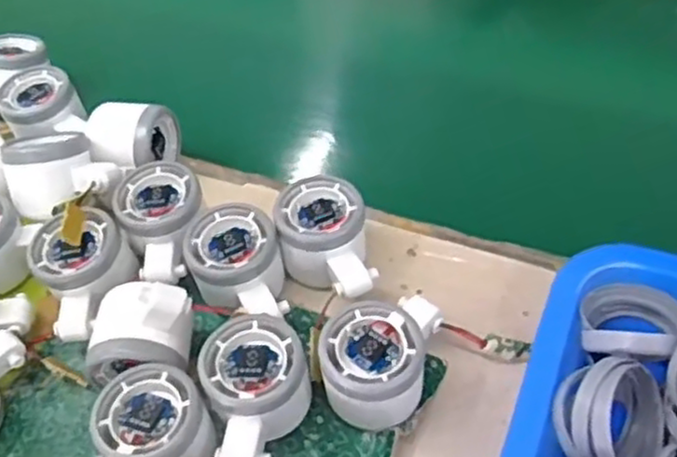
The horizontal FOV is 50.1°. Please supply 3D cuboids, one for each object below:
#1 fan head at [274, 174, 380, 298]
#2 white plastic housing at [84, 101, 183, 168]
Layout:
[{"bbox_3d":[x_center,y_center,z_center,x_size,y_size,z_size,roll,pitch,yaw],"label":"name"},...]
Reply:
[{"bbox_3d":[-0.009,0.013,0.476,0.055,0.054,0.083,-11,50,-3],"label":"fan head"},{"bbox_3d":[-0.161,-0.066,0.557,0.059,0.051,0.067,8,51,13],"label":"white plastic housing"}]

